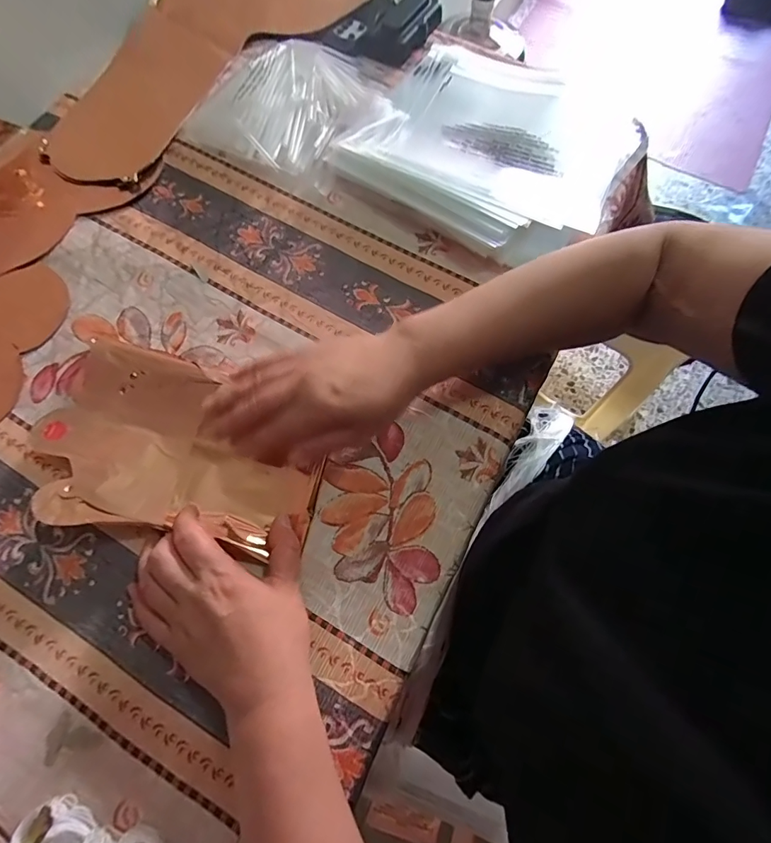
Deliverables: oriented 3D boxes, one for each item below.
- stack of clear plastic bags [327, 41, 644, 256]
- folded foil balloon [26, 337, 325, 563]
[{"bbox_3d":[0.108,-0.283,0.448,0.254,0.046,0.233,35,73,10],"label":"stack of clear plastic bags"},{"bbox_3d":[-0.160,0.026,0.334,0.220,0.032,0.138,22,71,6],"label":"folded foil balloon"}]

